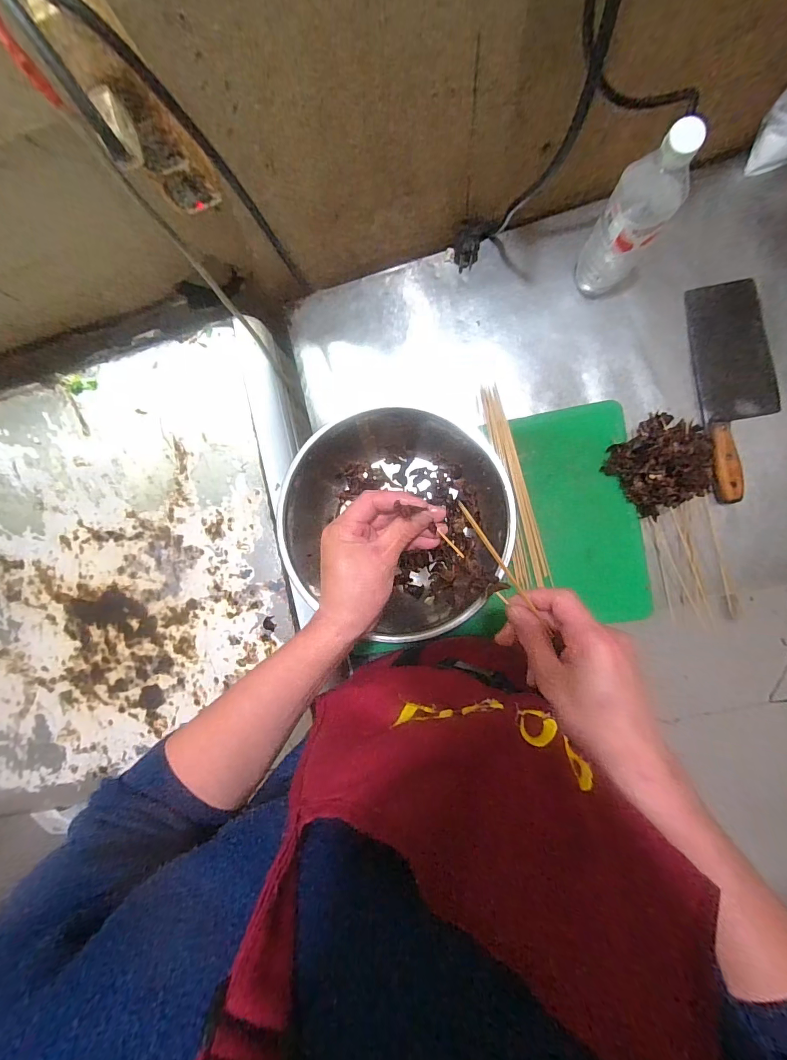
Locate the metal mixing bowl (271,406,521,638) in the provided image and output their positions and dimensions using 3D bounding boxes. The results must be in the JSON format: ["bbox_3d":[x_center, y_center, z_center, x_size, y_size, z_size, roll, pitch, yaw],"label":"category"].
[{"bbox_3d":[0.009,-0.007,0.602,0.320,0.121,0.325,0,90,7],"label":"metal mixing bowl"}]

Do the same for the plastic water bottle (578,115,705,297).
[{"bbox_3d":[0.288,-0.375,0.503,0.075,0.245,0.070,0,90,7],"label":"plastic water bottle"}]

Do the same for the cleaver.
[{"bbox_3d":[0.496,-0.200,0.595,0.098,0.026,0.302,-8,89,7],"label":"cleaver"}]

